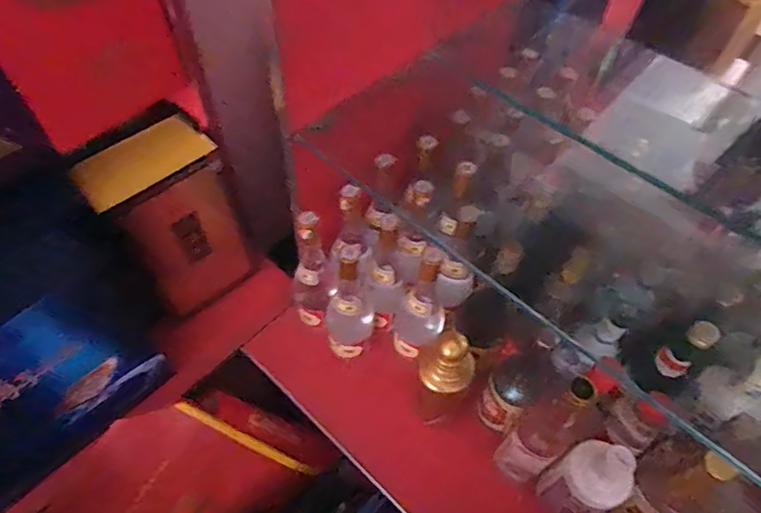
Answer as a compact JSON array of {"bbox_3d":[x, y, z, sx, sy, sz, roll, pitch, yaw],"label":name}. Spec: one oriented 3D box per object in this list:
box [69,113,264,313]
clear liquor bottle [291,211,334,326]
[{"bbox_3d":[-0.317,-0.058,0.794,0.131,0.268,0.171,39,63,22],"label":"box"},{"bbox_3d":[-0.107,0.027,0.773,0.061,0.226,0.057,-11,56,-9],"label":"clear liquor bottle"}]

